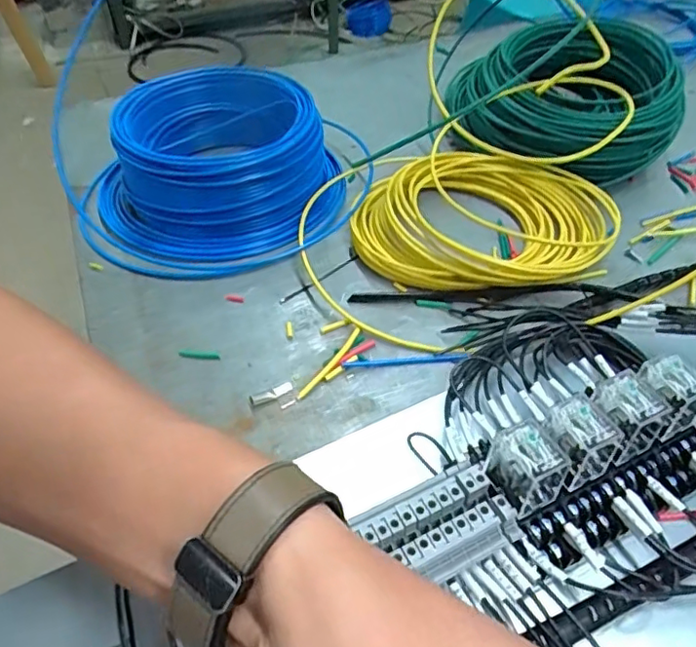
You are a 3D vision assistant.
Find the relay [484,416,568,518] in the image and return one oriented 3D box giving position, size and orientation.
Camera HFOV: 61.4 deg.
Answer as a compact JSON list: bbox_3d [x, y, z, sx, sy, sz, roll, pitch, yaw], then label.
[{"bbox_3d":[0.081,0.063,0.265,0.026,0.033,0.028,-19,49,-16],"label":"relay"}]

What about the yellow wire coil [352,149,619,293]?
[{"bbox_3d":[0.112,-0.088,0.480,0.215,0.037,0.154,-2,47,-1],"label":"yellow wire coil"}]

